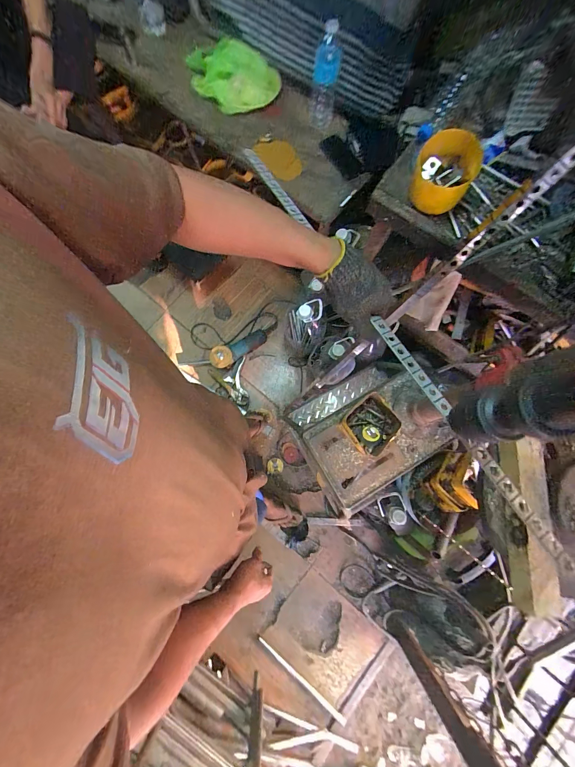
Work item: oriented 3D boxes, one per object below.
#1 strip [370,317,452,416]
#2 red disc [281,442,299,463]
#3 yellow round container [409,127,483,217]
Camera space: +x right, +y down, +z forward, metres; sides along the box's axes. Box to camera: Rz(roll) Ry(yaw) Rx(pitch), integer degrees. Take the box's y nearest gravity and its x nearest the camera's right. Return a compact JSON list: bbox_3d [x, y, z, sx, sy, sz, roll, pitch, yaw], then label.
[{"bbox_3d":[0.160,-0.024,0.401,0.018,0.009,0.147,-30,72,-6],"label":"strip"},{"bbox_3d":[0.012,0.298,1.324,0.067,0.019,0.084,-16,80,-4],"label":"red disc"},{"bbox_3d":[0.302,-0.408,0.599,0.110,0.090,0.101,0,80,-1],"label":"yellow round container"}]

